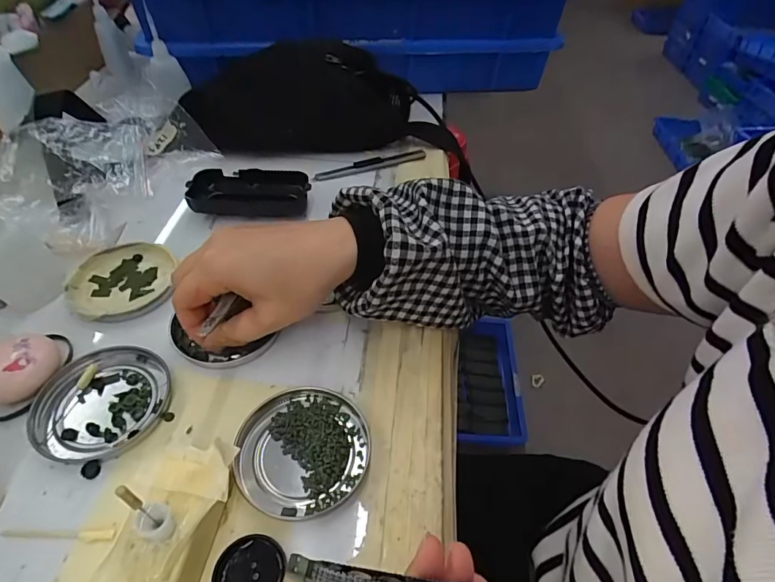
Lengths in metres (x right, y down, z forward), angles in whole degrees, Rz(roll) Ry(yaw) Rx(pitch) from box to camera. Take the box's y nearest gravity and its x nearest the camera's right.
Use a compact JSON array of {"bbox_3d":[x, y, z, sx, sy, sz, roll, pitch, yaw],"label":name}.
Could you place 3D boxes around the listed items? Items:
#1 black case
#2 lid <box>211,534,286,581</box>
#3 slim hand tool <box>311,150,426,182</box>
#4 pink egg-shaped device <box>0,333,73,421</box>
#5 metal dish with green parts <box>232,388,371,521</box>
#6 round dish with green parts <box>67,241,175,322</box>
[{"bbox_3d":[-0.132,-0.095,0.432,0.108,0.025,0.047,-3,47,-7],"label":"black case"},{"bbox_3d":[-0.070,0.144,0.226,0.034,0.006,0.035,2,47,-2],"label":"lid"},{"bbox_3d":[-0.019,-0.140,0.494,0.132,0.012,0.018,-15,50,-17],"label":"slim hand tool"},{"bbox_3d":[-0.238,0.050,0.289,0.040,0.024,0.058,29,52,21],"label":"pink egg-shaped device"},{"bbox_3d":[-0.051,0.095,0.271,0.080,0.010,0.074,2,47,-2],"label":"metal dish with green parts"},{"bbox_3d":[-0.212,-0.008,0.356,0.073,0.010,0.079,-2,47,-6],"label":"round dish with green parts"}]

